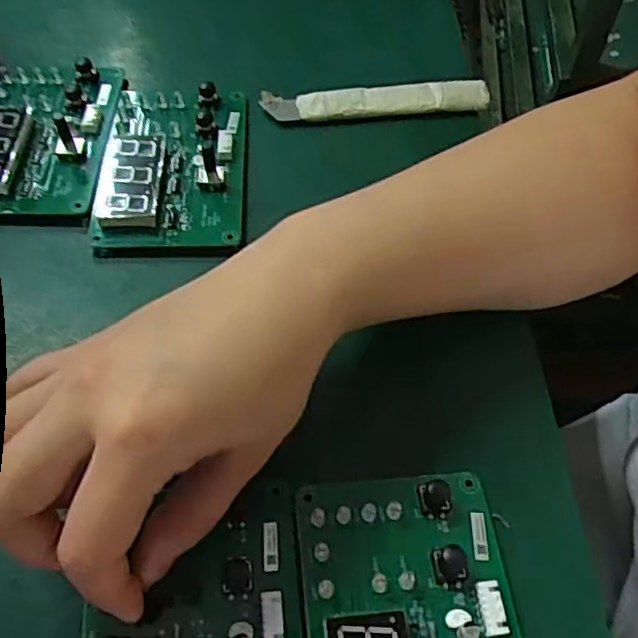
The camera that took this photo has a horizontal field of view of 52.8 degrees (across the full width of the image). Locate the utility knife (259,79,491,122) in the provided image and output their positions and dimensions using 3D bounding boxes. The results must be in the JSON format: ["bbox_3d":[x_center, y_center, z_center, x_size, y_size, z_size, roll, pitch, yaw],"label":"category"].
[{"bbox_3d":[0.036,-0.132,0.384,0.137,0.010,0.020,-7,58,-5],"label":"utility knife"}]

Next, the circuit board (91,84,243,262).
[{"bbox_3d":[-0.079,-0.088,0.347,0.073,0.012,0.115,-2,58,-1],"label":"circuit board"}]

